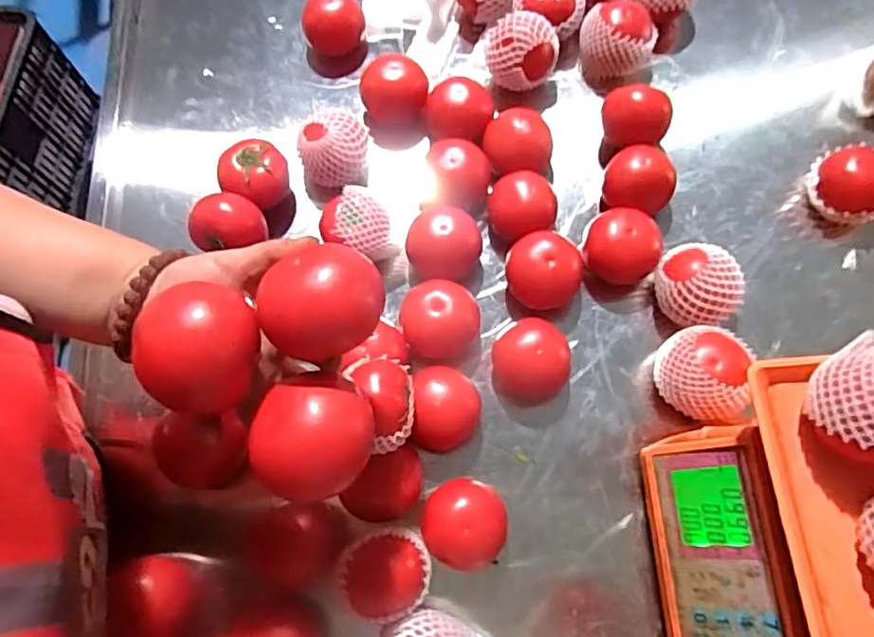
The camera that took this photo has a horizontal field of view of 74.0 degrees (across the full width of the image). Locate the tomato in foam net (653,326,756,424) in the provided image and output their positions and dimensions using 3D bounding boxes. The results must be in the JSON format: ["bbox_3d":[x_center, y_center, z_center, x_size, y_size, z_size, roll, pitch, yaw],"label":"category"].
[{"bbox_3d":[0.220,0.047,0.485,0.066,0.062,0.076,3,71,2],"label":"tomato in foam net"}]

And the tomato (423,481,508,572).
[{"bbox_3d":[0.021,0.165,0.465,0.063,0.054,0.066,0,71,1],"label":"tomato"}]

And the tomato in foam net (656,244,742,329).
[{"bbox_3d":[0.226,-0.024,0.513,0.070,0.058,0.063,41,76,13],"label":"tomato in foam net"}]

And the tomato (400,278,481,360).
[{"bbox_3d":[0.003,0.003,0.519,0.069,0.049,0.066,2,71,2],"label":"tomato"}]

